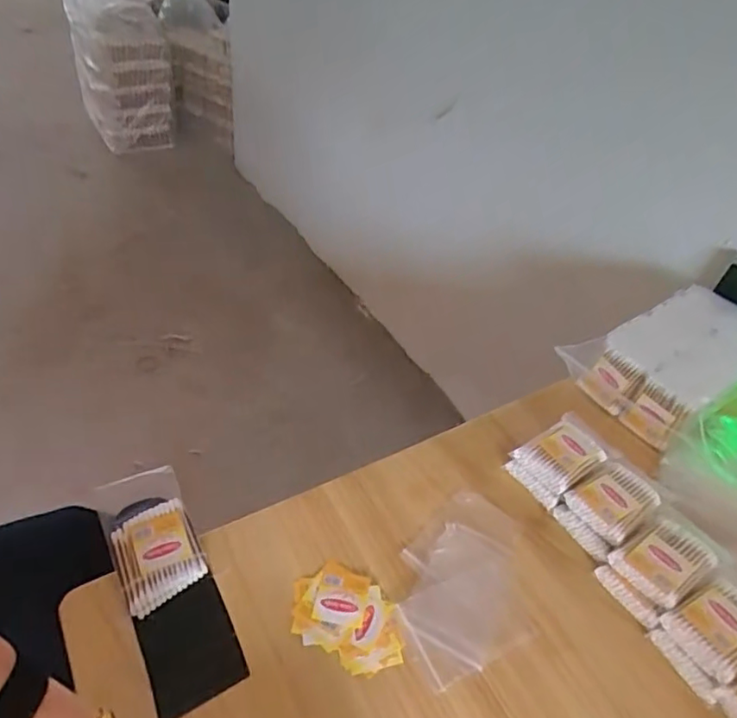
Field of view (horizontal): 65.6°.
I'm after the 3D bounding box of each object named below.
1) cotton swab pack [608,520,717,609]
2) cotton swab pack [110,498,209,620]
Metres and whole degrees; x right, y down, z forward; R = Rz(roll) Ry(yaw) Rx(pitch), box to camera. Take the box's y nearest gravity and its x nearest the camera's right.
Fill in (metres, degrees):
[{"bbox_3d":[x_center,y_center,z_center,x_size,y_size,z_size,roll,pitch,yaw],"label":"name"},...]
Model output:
[{"bbox_3d":[0.249,0.167,0.478,0.078,0.013,0.054,-25,51,-26],"label":"cotton swab pack"},{"bbox_3d":[-0.167,0.157,0.456,0.060,0.013,0.080,-17,48,-24],"label":"cotton swab pack"}]

